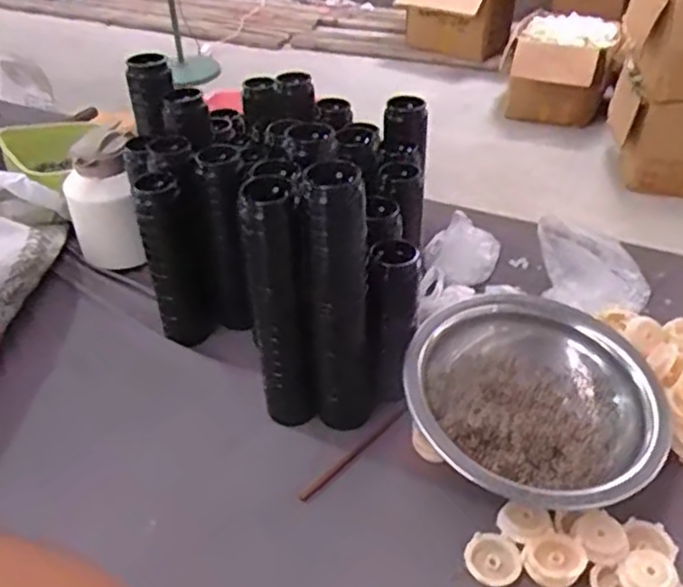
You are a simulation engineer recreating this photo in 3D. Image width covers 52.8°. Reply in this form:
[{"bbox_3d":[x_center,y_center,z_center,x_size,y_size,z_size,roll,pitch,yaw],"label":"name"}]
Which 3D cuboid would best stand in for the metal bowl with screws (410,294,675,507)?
[{"bbox_3d":[0.236,0.124,0.851,0.305,0.110,0.305,0,39,6],"label":"metal bowl with screws"}]

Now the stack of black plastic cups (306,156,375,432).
[{"bbox_3d":[0.001,0.022,0.817,0.063,0.357,0.057,7,40,14],"label":"stack of black plastic cups"}]

